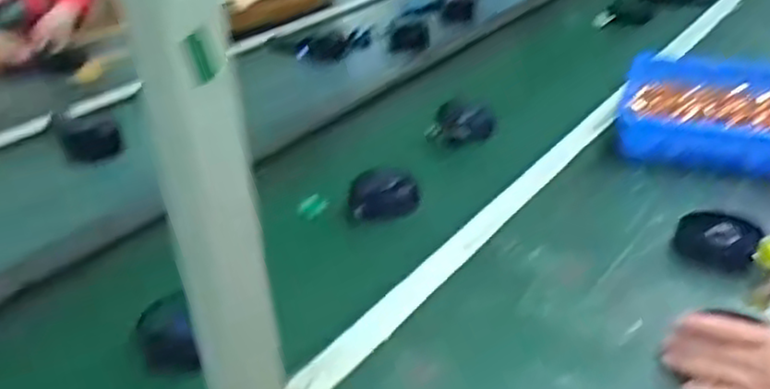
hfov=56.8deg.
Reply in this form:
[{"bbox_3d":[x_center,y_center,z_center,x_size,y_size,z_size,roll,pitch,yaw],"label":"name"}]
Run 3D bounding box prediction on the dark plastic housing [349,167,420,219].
[{"bbox_3d":[-0.001,-0.003,0.891,0.089,0.044,0.066,-6,30,-4],"label":"dark plastic housing"}]

